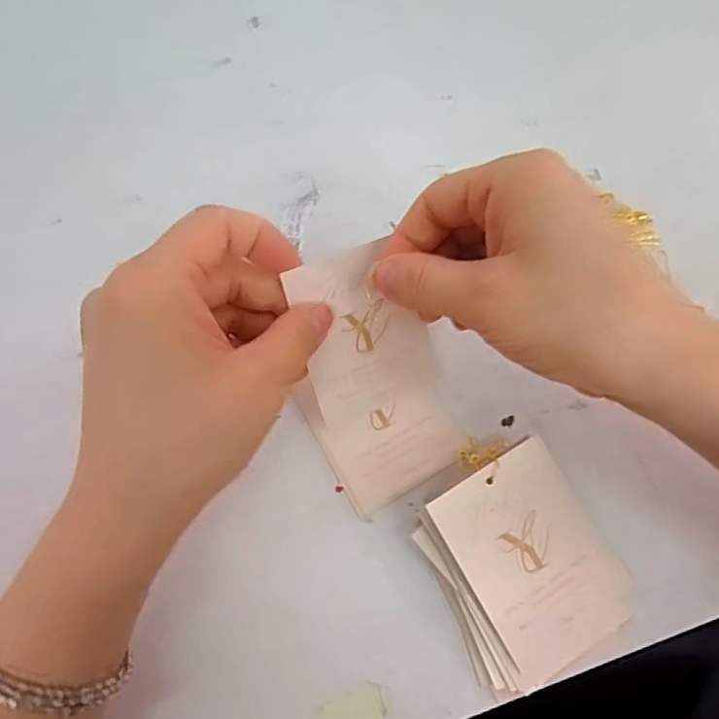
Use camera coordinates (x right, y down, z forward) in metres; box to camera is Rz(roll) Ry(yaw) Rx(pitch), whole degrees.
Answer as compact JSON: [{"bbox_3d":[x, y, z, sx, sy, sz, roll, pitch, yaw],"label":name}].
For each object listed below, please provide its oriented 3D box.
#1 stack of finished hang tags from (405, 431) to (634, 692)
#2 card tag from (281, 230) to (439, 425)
[{"bbox_3d":[0.068,0.085,0.240,0.074,0.028,0.093,-30,73,-9],"label":"stack of finished hang tags"},{"bbox_3d":[0.004,-0.011,0.251,0.060,0.082,0.006,-22,30,-14],"label":"card tag"}]

